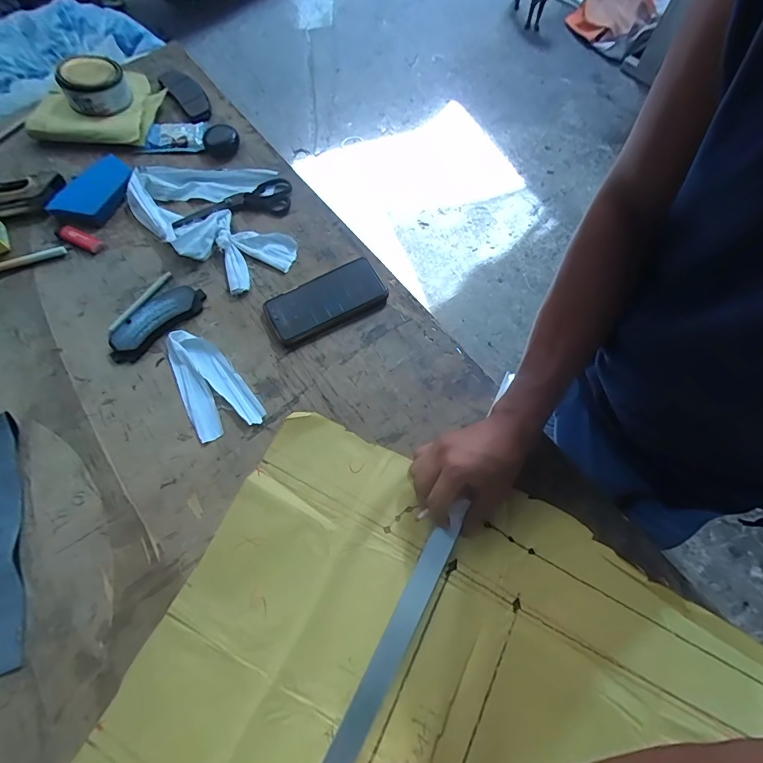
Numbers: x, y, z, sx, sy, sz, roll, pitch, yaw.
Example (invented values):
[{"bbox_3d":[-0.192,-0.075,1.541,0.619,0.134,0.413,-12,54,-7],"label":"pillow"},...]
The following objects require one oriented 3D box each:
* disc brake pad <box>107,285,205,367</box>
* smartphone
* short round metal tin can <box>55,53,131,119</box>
[{"bbox_3d":[-0.316,-0.086,0.551,0.141,0.011,0.058,-42,71,-15],"label":"disc brake pad"},{"bbox_3d":[-0.077,-0.114,0.557,0.164,0.014,0.078,-28,68,-9],"label":"smartphone"},{"bbox_3d":[-0.505,-0.519,0.697,0.102,0.062,0.096,-1,67,2],"label":"short round metal tin can"}]

